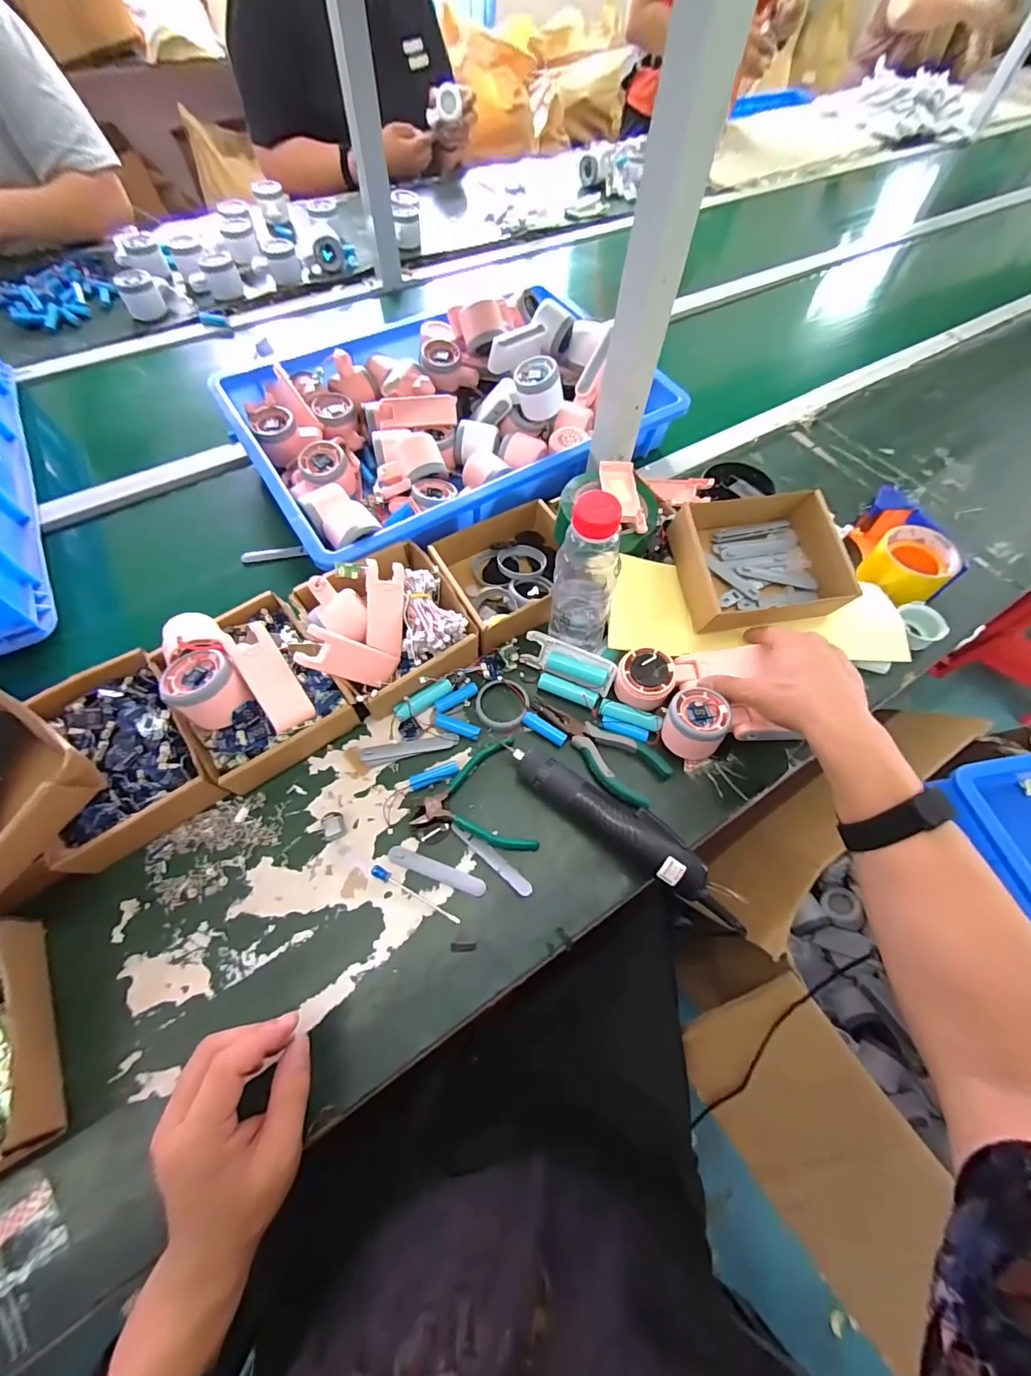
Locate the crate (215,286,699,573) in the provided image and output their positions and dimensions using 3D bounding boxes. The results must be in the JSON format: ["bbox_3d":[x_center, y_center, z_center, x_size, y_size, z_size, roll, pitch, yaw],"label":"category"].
[{"bbox_3d":[-0.093,-0.384,0.669,0.525,0.110,0.365,-33,68,-18],"label":"crate"}]

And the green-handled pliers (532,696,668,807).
[{"bbox_3d":[0.083,0.055,0.497,0.151,0.025,0.060,41,68,17],"label":"green-handled pliers"}]

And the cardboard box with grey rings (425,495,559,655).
[{"bbox_3d":[-0.003,-0.142,0.582,0.167,0.052,0.162,-25,66,-15],"label":"cardboard box with grey rings"}]

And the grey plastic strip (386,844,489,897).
[{"bbox_3d":[-0.073,0.169,0.447,0.094,0.004,0.015,19,63,7],"label":"grey plastic strip"}]

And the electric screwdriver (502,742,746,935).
[{"bbox_3d":[0.090,0.126,0.453,0.235,0.049,0.047,36,66,15],"label":"electric screwdriver"}]

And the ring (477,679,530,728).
[{"bbox_3d":[-0.014,0.017,0.525,0.058,0.011,0.054,1,62,-2],"label":"ring"}]

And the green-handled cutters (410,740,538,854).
[{"bbox_3d":[-0.044,0.111,0.467,0.109,0.012,0.112,-12,64,-9],"label":"green-handled cutters"}]

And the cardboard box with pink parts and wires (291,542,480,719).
[{"bbox_3d":[-0.142,-0.067,0.520,0.170,0.084,0.162,-30,67,-17],"label":"cardboard box with pink parts and wires"}]

